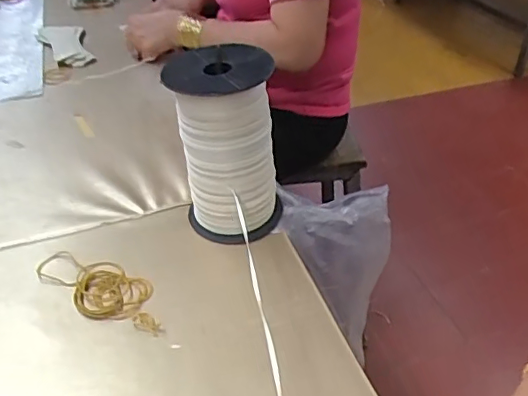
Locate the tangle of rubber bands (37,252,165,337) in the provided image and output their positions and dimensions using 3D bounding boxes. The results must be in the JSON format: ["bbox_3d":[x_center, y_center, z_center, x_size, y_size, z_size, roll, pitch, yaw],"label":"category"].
[{"bbox_3d":[-0.144,0.083,0.505,0.147,0.006,0.057,22,43,27],"label":"tangle of rubber bands"}]

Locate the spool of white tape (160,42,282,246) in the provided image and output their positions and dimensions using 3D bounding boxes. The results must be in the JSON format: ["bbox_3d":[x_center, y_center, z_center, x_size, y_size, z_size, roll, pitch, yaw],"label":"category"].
[{"bbox_3d":[-0.035,-0.046,0.534,0.098,0.171,0.081,-1,37,-1],"label":"spool of white tape"}]

